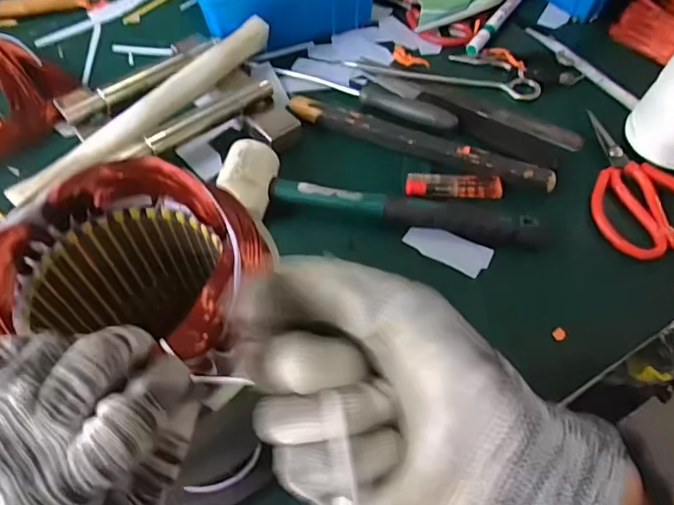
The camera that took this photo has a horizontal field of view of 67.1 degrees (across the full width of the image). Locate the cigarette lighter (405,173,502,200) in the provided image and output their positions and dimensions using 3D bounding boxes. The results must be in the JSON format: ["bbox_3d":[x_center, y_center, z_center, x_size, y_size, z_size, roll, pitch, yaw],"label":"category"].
[{"bbox_3d":[0.107,-0.061,0.464,0.086,0.015,0.023,2,57,3],"label":"cigarette lighter"}]

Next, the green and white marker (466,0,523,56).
[{"bbox_3d":[0.191,-0.277,0.592,0.016,0.018,0.138,32,63,20],"label":"green and white marker"}]

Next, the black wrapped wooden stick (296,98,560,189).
[{"bbox_3d":[0.073,-0.105,0.488,0.263,0.015,0.030,23,60,15],"label":"black wrapped wooden stick"}]

